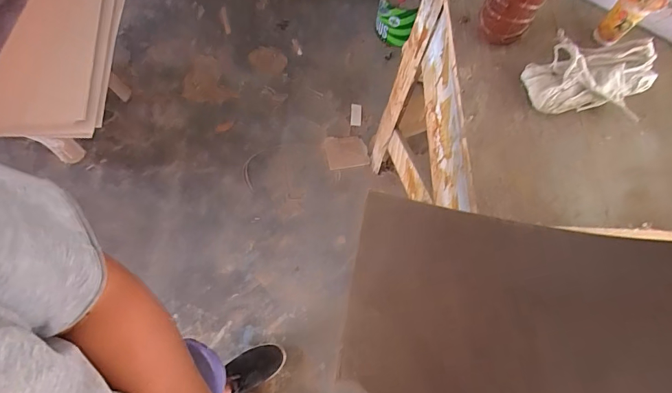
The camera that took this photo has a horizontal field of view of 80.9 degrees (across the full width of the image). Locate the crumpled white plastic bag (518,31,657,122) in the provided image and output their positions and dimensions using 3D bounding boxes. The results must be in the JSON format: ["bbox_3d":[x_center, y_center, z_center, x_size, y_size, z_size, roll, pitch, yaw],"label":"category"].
[{"bbox_3d":[0.423,-0.200,0.652,0.213,0.056,0.137,4,69,-2],"label":"crumpled white plastic bag"}]

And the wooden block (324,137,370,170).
[{"bbox_3d":[0.040,-0.171,1.529,0.160,0.014,0.133,-7,78,-8],"label":"wooden block"}]

